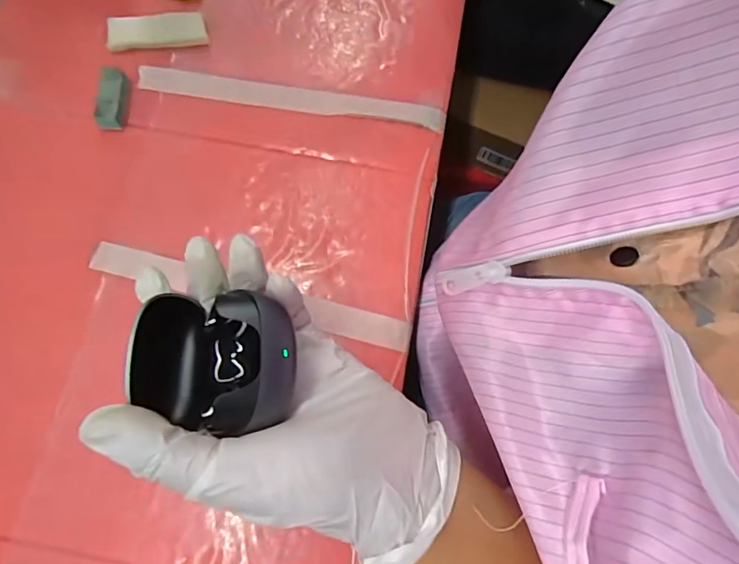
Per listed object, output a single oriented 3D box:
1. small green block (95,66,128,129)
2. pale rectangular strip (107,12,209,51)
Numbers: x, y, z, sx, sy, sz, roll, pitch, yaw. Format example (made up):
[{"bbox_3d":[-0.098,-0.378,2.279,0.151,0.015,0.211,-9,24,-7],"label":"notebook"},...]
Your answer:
[{"bbox_3d":[-0.176,-0.126,0.334,0.015,0.017,0.041,4,75,-1],"label":"small green block"},{"bbox_3d":[-0.153,-0.182,0.352,0.069,0.011,0.024,-5,75,-3],"label":"pale rectangular strip"}]

